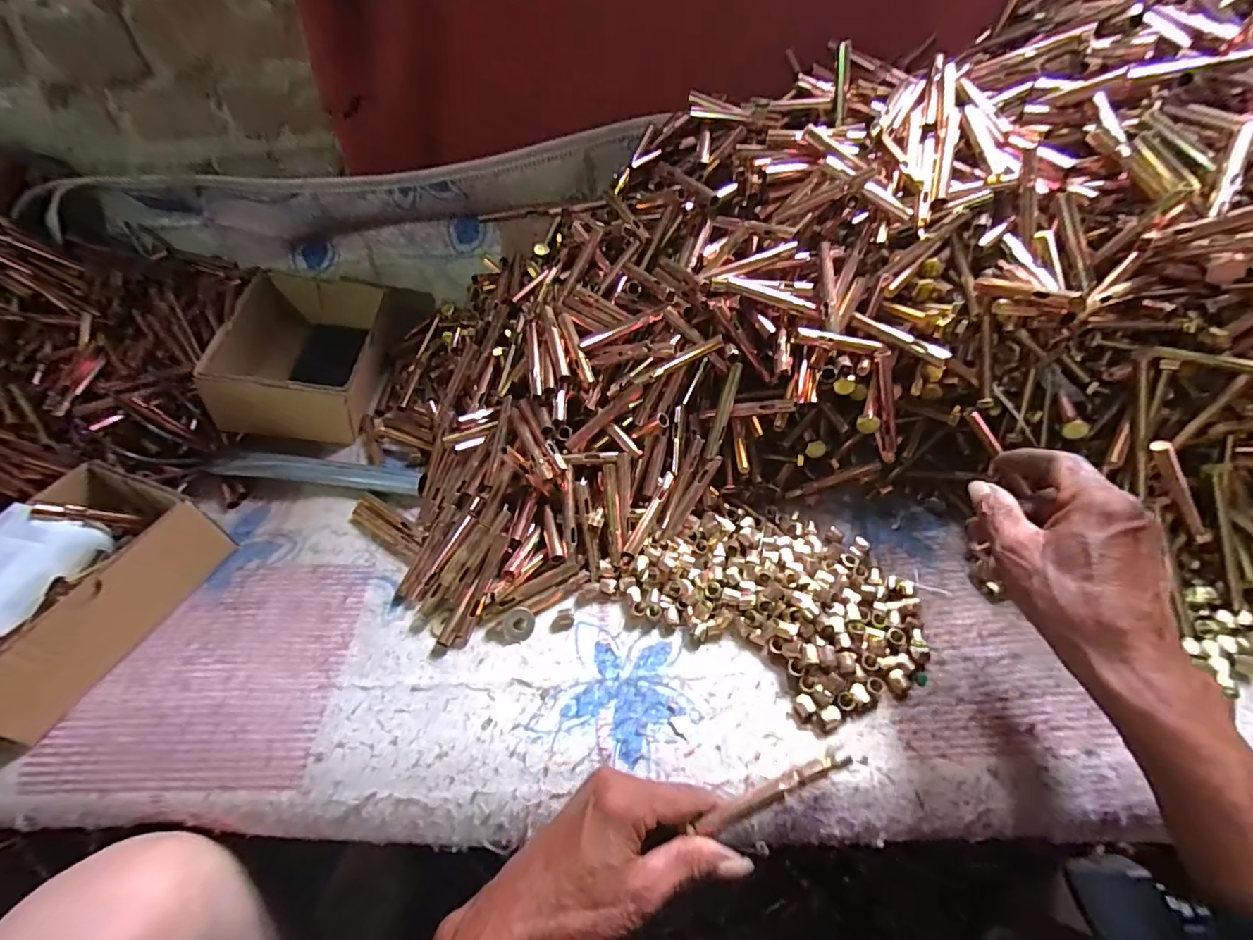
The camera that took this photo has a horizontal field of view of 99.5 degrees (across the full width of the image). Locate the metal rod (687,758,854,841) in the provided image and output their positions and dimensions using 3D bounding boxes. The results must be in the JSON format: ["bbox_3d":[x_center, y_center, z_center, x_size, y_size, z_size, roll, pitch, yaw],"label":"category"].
[{"bbox_3d":[0.084,0.189,0.312,0.101,0.010,0.012,-22,54,-7],"label":"metal rod"}]

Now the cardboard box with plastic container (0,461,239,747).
[{"bbox_3d":[-0.440,0.090,0.410,0.135,0.095,0.181,14,51,16],"label":"cardboard box with plastic container"}]

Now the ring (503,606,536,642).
[{"bbox_3d":[-0.085,0.122,0.419,0.025,0.004,0.025,4,73,-12],"label":"ring"}]

